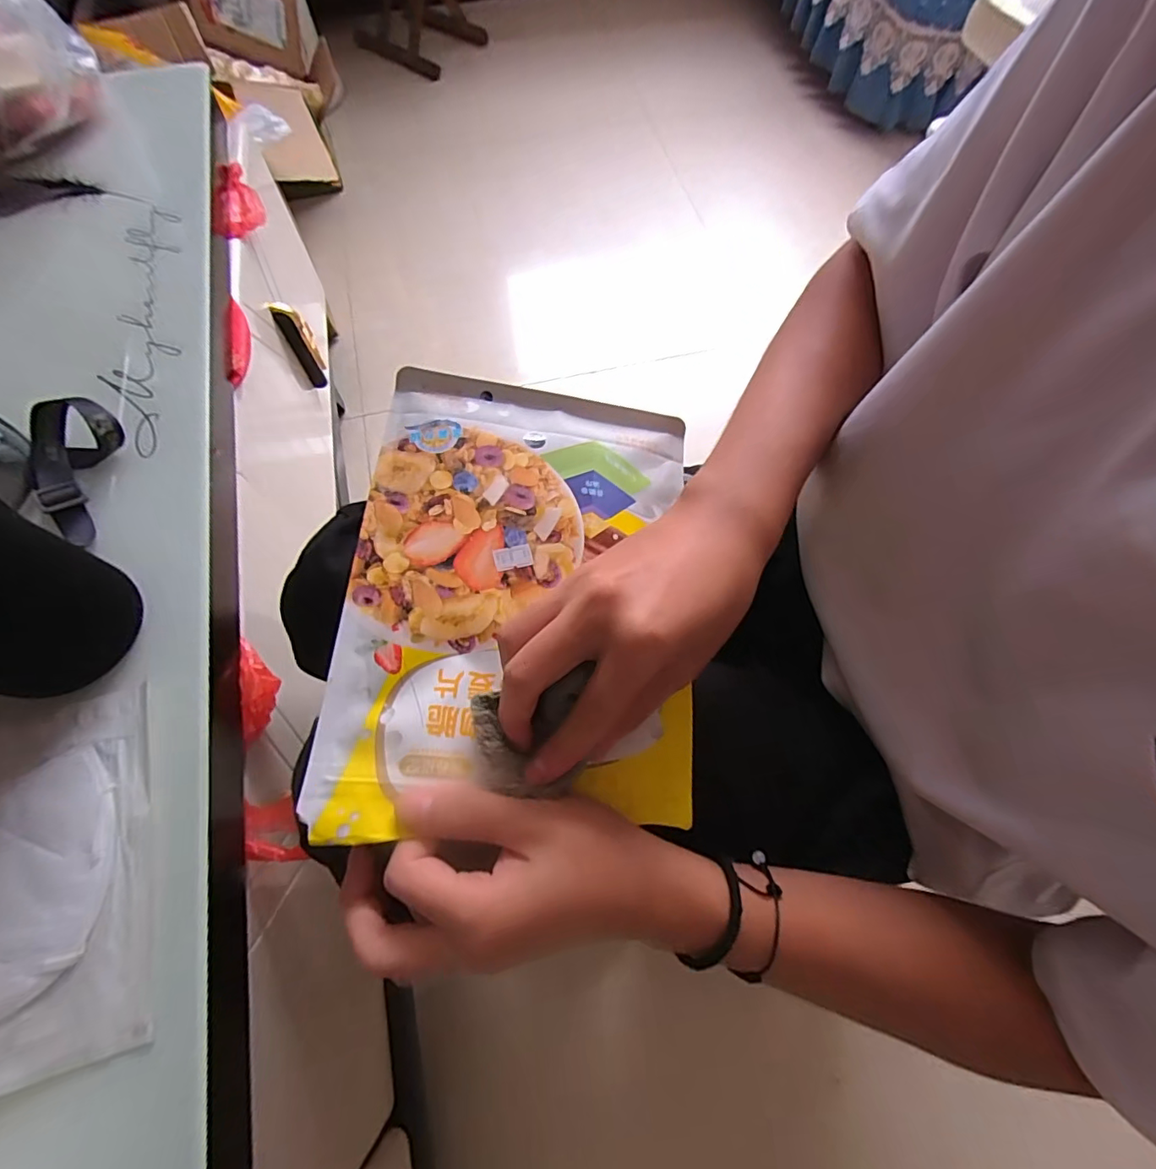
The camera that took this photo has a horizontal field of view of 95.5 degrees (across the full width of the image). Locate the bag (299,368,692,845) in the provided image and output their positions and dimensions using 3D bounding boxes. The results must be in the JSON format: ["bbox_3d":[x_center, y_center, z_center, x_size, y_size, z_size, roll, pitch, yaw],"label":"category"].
[{"bbox_3d":[-0.027,0.000,0.290,0.176,0.047,0.247,2,66,0],"label":"bag"}]

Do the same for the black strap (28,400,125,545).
[{"bbox_3d":[-0.376,-0.085,0.378,0.063,0.035,0.099,5,67,2],"label":"black strap"}]

